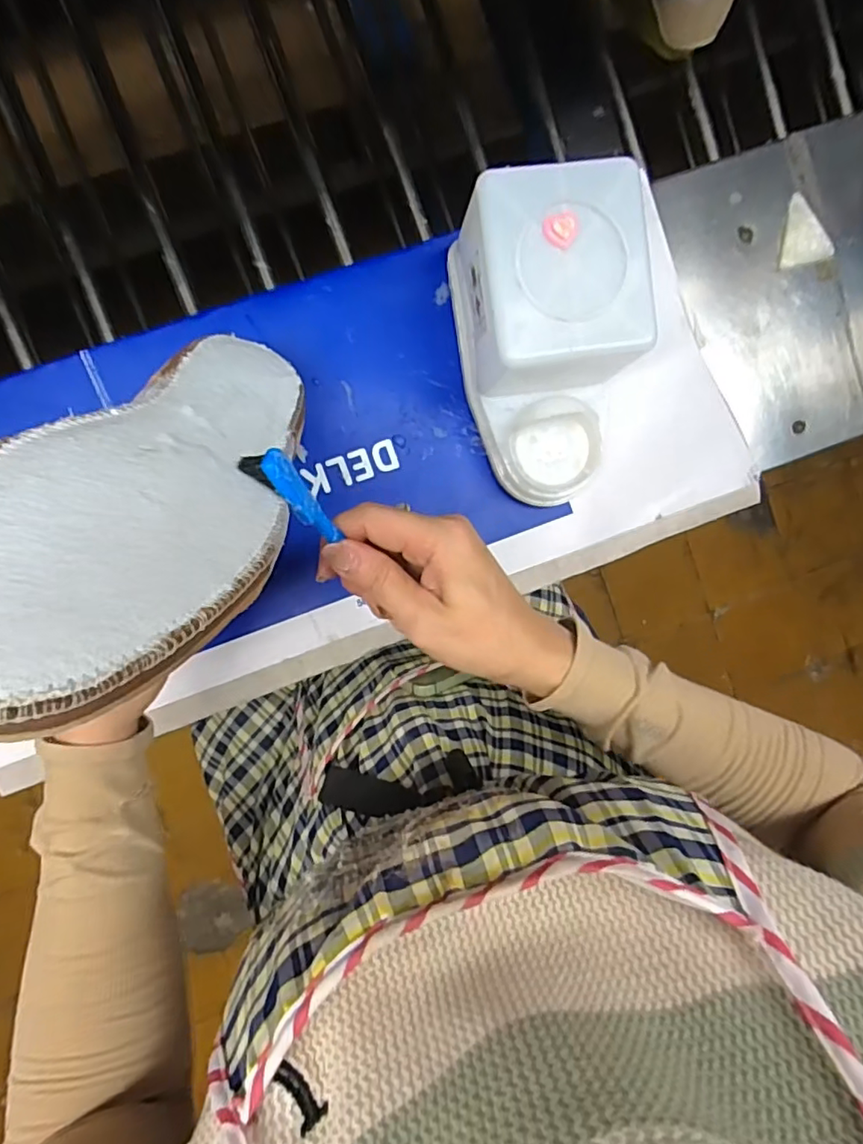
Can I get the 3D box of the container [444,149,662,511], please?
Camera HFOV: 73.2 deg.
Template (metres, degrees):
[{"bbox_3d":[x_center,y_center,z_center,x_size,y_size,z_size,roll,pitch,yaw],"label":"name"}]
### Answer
[{"bbox_3d":[0.074,-0.140,0.381,0.107,0.102,0.184,-9,95,-6],"label":"container"}]

